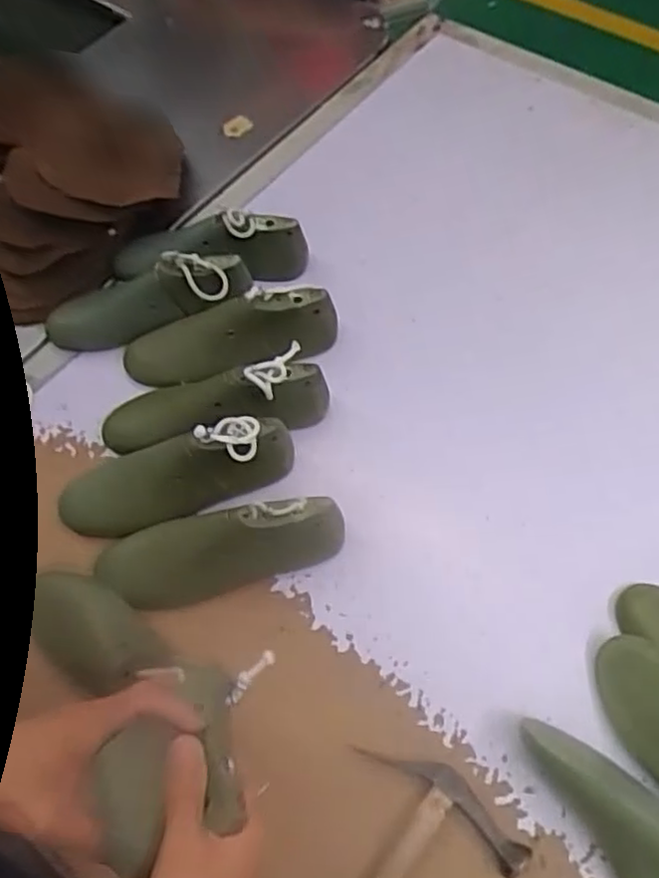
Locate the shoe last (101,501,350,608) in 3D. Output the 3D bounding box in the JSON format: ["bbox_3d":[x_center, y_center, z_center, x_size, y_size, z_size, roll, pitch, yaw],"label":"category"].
[{"bbox_3d":[-0.107,0.105,0.661,0.240,0.073,0.073,-9,62,-2],"label":"shoe last"}]

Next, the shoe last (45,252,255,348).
[{"bbox_3d":[-0.215,-0.157,0.787,0.239,0.065,0.060,-17,60,11],"label":"shoe last"}]

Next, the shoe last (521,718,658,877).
[{"bbox_3d":[0.230,0.288,0.553,0.071,0.075,0.159,-30,65,-13],"label":"shoe last"}]

